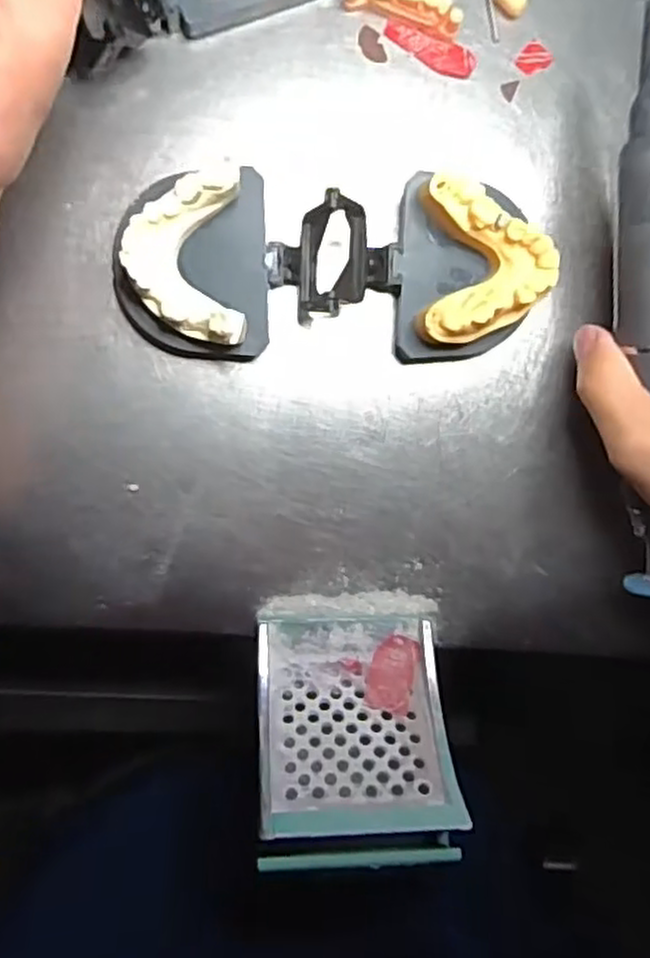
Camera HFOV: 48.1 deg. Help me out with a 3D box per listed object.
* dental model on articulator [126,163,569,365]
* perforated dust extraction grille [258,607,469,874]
[{"bbox_3d":[0.006,-0.082,0.285,0.161,0.035,0.068,2,94,-7],"label":"dental model on articulator"},{"bbox_3d":[0.011,0.099,0.289,0.073,0.094,0.019,0,140,-6],"label":"perforated dust extraction grille"}]

